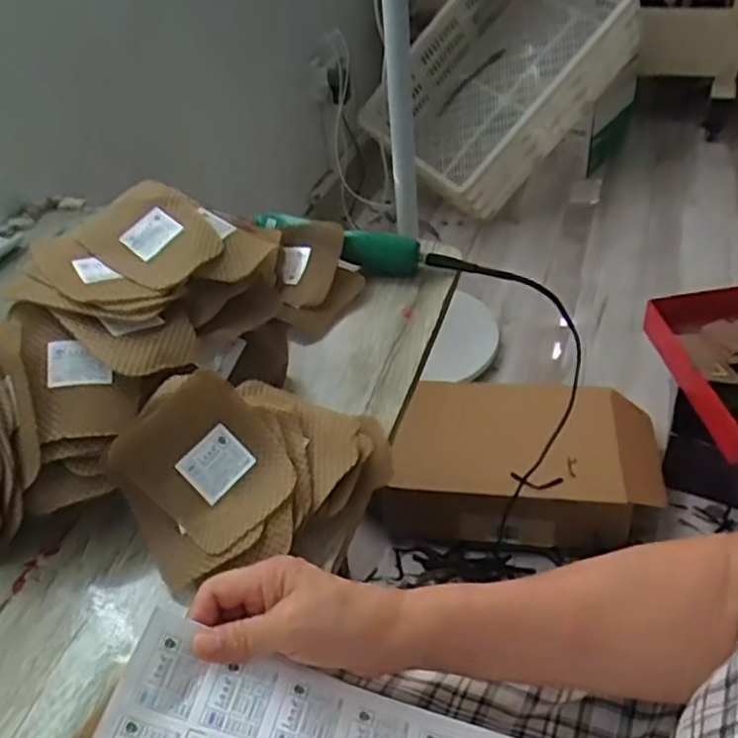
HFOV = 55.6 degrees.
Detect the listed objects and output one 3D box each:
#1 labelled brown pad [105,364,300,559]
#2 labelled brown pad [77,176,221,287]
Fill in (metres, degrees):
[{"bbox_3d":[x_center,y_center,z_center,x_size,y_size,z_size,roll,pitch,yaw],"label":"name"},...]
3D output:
[{"bbox_3d":[-0.115,0.065,0.499,0.114,0.030,0.096,43,80,3],"label":"labelled brown pad"},{"bbox_3d":[-0.192,-0.119,0.621,0.119,0.014,0.093,34,65,22],"label":"labelled brown pad"}]

